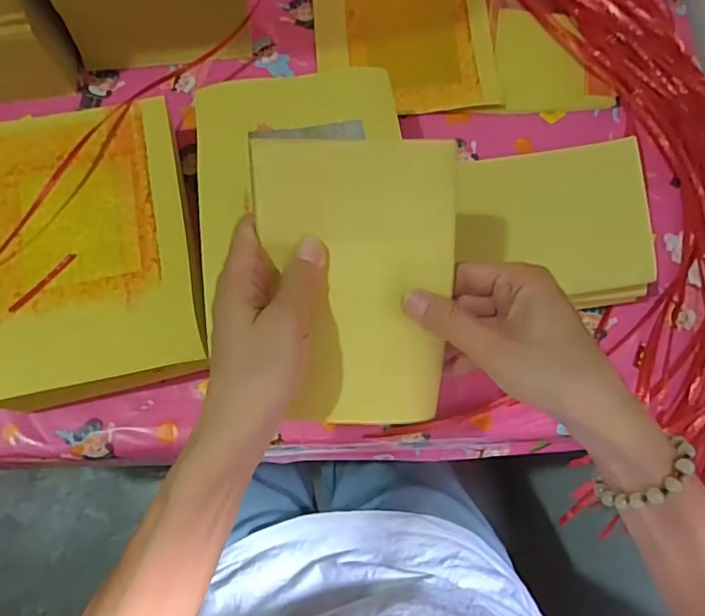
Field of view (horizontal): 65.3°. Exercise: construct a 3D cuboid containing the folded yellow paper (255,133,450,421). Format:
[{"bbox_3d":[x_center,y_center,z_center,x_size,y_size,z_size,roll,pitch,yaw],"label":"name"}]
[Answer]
[{"bbox_3d":[0.002,-0.013,0.317,0.111,0.011,0.161,-1,95,-4],"label":"folded yellow paper"}]

